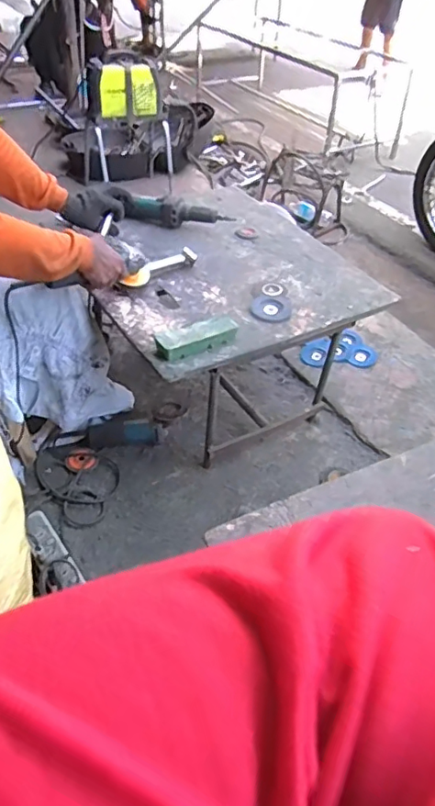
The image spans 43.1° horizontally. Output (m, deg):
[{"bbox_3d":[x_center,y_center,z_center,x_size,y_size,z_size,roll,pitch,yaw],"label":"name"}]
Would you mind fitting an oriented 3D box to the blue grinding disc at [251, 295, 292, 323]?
[{"bbox_3d":[0.127,-0.222,1.293,0.091,0.013,0.096,2,43,-2],"label":"blue grinding disc"}]

